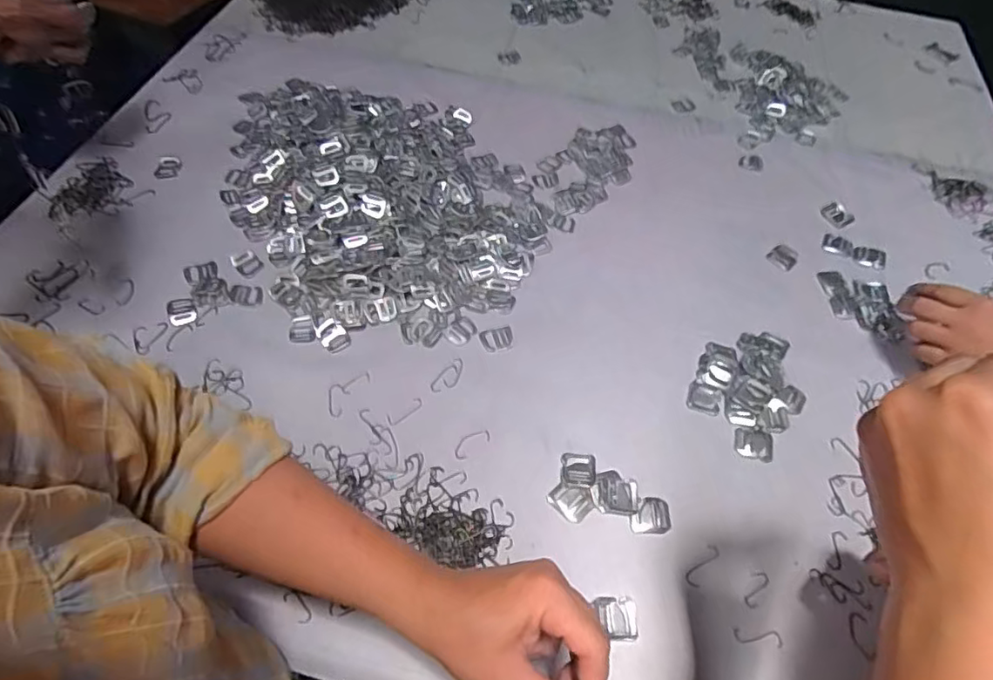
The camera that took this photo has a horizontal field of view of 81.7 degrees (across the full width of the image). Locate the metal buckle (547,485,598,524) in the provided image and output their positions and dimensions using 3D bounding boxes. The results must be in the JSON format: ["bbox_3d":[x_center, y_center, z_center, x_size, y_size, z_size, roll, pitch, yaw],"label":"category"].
[{"bbox_3d":[0.067,0.140,0.502,0.033,0.004,0.035,-35,66,-23],"label":"metal buckle"}]

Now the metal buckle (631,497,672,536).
[{"bbox_3d":[0.134,0.152,0.498,0.036,0.004,0.031,-1,57,-5],"label":"metal buckle"}]

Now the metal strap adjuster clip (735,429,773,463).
[{"bbox_3d":[0.244,0.099,0.545,0.035,0.004,0.030,13,57,4],"label":"metal strap adjuster clip"}]

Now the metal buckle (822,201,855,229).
[{"bbox_3d":[0.431,-0.158,0.726,0.032,0.004,0.036,-26,62,-19],"label":"metal buckle"}]

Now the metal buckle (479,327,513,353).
[{"bbox_3d":[0.001,-0.002,0.587,0.034,0.004,0.026,-15,59,-14],"label":"metal buckle"}]

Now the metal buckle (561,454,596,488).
[{"bbox_3d":[0.075,0.117,0.518,0.030,0.004,0.031,4,57,-2],"label":"metal buckle"}]

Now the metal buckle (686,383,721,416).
[{"bbox_3d":[0.206,0.058,0.568,0.032,0.005,0.029,19,58,8],"label":"metal buckle"}]

